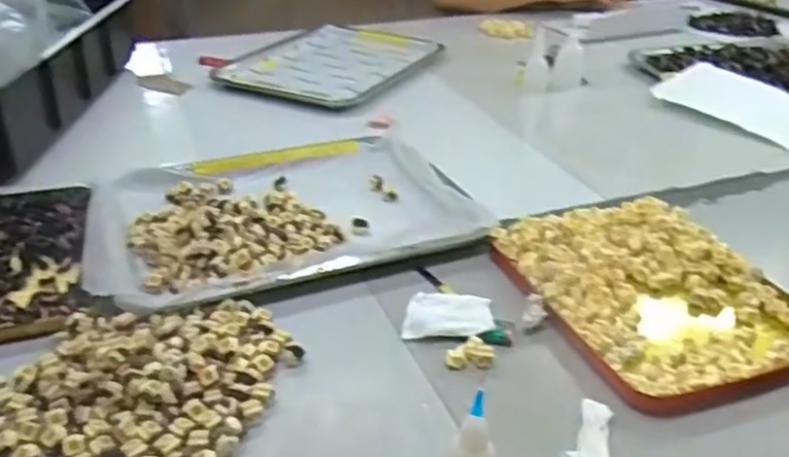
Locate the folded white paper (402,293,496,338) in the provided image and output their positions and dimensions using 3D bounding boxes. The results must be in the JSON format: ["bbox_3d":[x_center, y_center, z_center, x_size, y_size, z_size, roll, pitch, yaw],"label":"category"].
[{"bbox_3d":[0.046,0.070,0.593,0.071,0.011,0.064,2,30,3],"label":"folded white paper"}]

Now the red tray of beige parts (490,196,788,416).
[{"bbox_3d":[0.222,0.046,0.606,0.200,0.020,0.245,-10,31,-17],"label":"red tray of beige parts"}]

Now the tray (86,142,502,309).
[{"bbox_3d":[-0.116,-0.026,0.724,0.363,0.031,0.273,-13,32,-22],"label":"tray"}]

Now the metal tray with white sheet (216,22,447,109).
[{"bbox_3d":[-0.095,-0.276,1.180,0.273,0.024,0.382,16,33,25],"label":"metal tray with white sheet"}]

